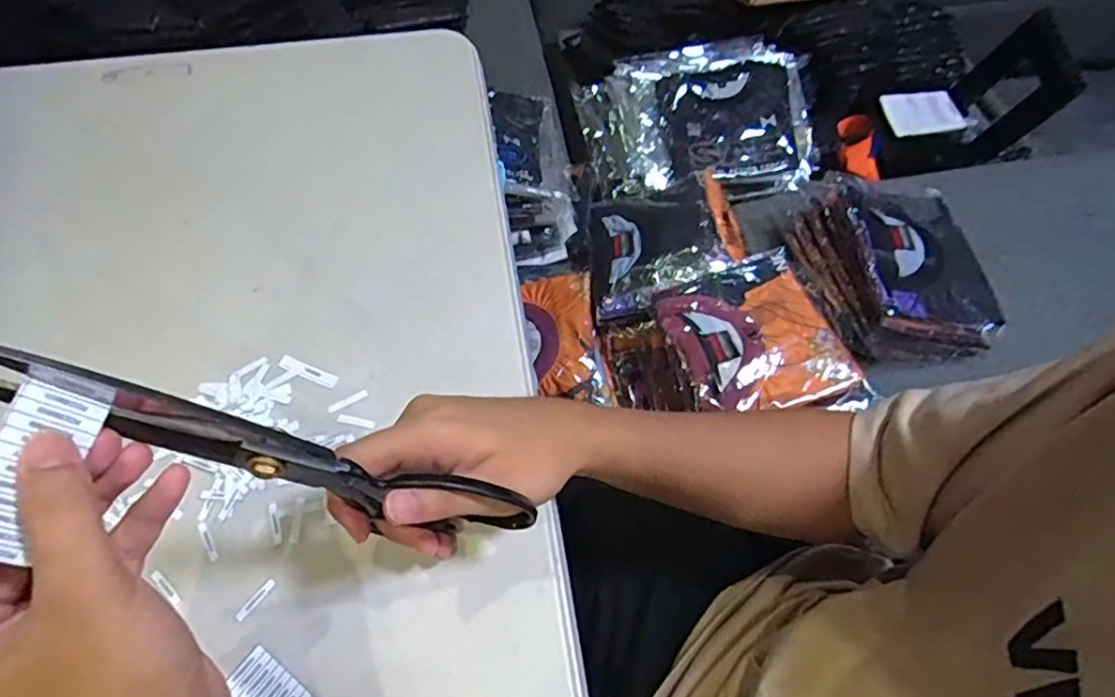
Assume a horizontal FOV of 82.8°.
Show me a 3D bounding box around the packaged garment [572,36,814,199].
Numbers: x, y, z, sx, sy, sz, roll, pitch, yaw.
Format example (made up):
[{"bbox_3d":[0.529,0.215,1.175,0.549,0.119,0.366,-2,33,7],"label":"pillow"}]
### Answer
[{"bbox_3d":[0.226,-0.362,0.981,0.346,0.074,0.253,-11,61,-8],"label":"packaged garment"}]

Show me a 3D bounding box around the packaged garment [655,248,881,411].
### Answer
[{"bbox_3d":[0.234,-0.014,0.746,0.187,0.028,0.205,-14,62,-9],"label":"packaged garment"}]

